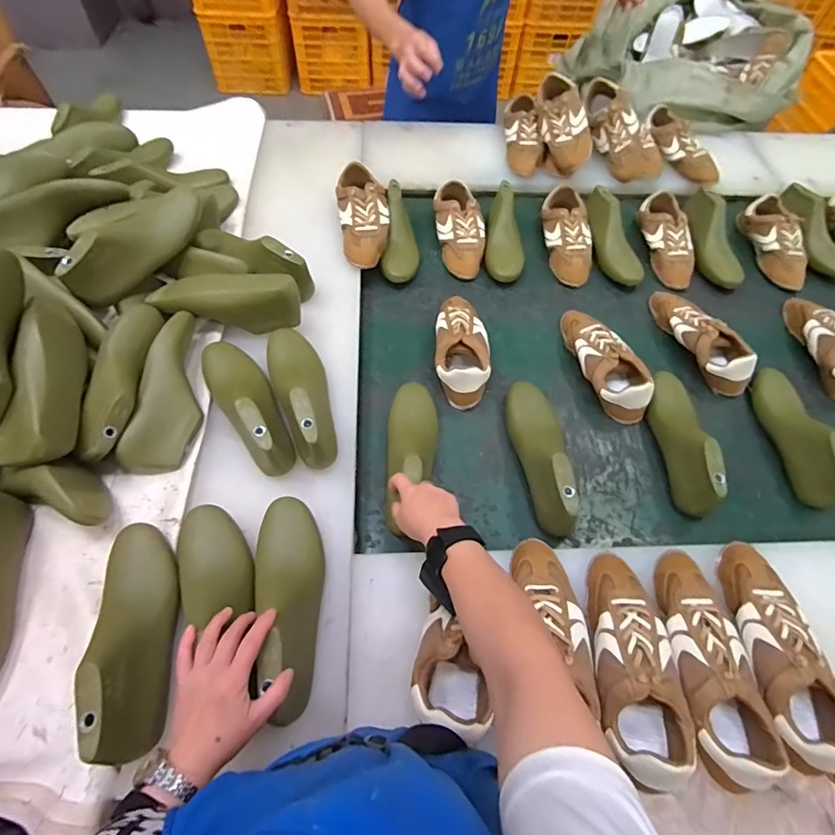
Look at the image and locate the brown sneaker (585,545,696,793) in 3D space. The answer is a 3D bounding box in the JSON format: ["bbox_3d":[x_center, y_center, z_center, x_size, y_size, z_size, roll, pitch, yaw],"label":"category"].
[{"bbox_3d":[0.249,0.279,0.541,0.092,0.083,0.230,1,61,-2],"label":"brown sneaker"}]

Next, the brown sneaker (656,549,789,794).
[{"bbox_3d":[0.347,0.288,0.543,0.097,0.080,0.251,0,61,-3],"label":"brown sneaker"}]

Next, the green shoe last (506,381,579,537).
[{"bbox_3d":[0.199,0.055,0.708,0.090,0.092,0.251,-4,61,-5],"label":"green shoe last"}]

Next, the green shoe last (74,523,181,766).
[{"bbox_3d":[-0.325,0.240,0.520,0.072,0.090,0.248,-16,63,-11],"label":"green shoe last"}]

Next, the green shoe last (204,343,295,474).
[{"bbox_3d":[-0.258,-0.036,0.671,0.081,0.074,0.256,-28,65,-17],"label":"green shoe last"}]

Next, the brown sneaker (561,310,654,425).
[{"bbox_3d":[0.330,-0.106,0.812,0.086,0.070,0.251,-17,63,-12],"label":"brown sneaker"}]

